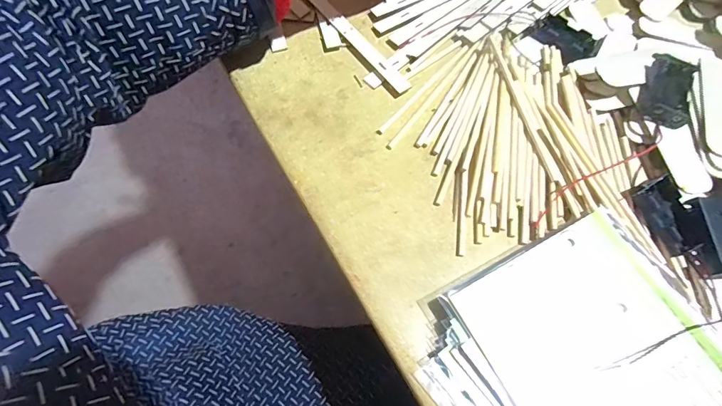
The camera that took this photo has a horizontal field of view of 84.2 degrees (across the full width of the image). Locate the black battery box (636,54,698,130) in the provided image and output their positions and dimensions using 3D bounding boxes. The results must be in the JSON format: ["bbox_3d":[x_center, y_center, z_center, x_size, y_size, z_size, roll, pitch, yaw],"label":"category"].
[{"bbox_3d":[0.253,-0.093,0.330,0.035,0.013,0.062,23,70,10],"label":"black battery box"}]

